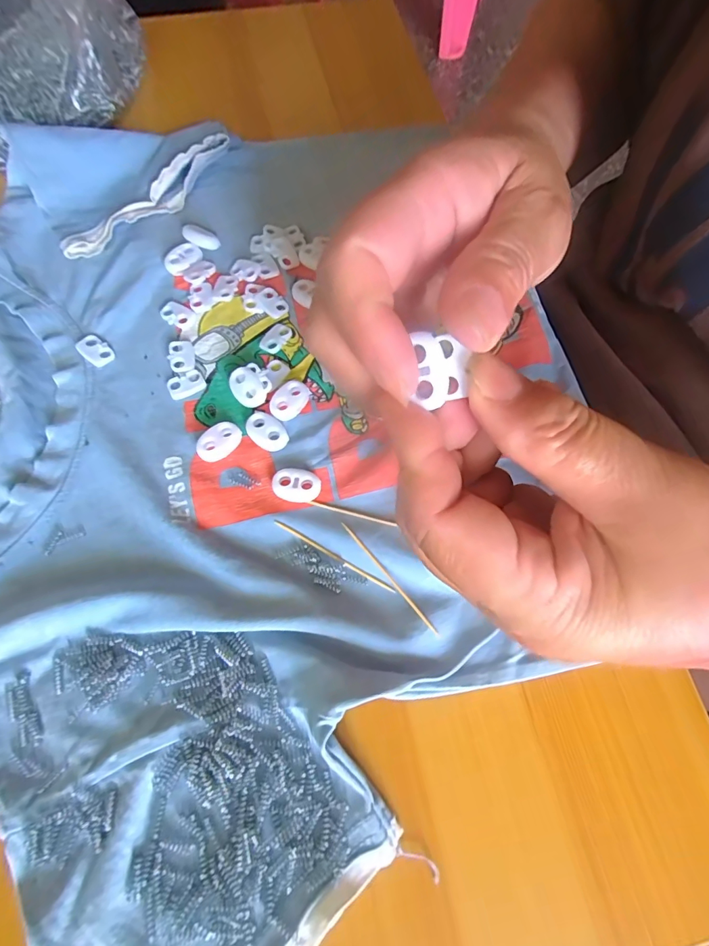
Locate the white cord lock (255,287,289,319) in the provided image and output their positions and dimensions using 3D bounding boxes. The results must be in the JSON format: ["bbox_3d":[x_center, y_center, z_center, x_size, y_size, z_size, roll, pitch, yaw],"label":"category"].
[{"bbox_3d":[-0.045,-0.093,0.238,0.012,0.004,0.018,-39,76,-15],"label":"white cord lock"}]

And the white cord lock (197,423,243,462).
[{"bbox_3d":[-0.064,-0.015,0.208,0.022,0.007,0.014,-37,75,-14],"label":"white cord lock"}]

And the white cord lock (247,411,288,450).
[{"bbox_3d":[-0.042,-0.020,0.211,0.021,0.006,0.014,37,72,11],"label":"white cord lock"}]

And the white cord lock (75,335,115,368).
[{"bbox_3d":[-0.134,-0.064,0.226,0.019,0.004,0.013,42,73,12],"label":"white cord lock"}]

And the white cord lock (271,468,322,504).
[{"bbox_3d":[-0.027,0.006,0.202,0.022,0.006,0.015,12,70,2],"label":"white cord lock"}]

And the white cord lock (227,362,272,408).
[{"bbox_3d":[-0.052,-0.044,0.219,0.019,0.007,0.022,-28,73,-12],"label":"white cord lock"}]

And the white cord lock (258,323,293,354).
[{"bbox_3d":[-0.042,-0.072,0.231,0.012,0.004,0.019,37,73,11],"label":"white cord lock"}]

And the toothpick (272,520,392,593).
[{"bbox_3d":[-0.009,0.036,0.193,0.060,0.004,0.004,28,71,8],"label":"toothpick"}]

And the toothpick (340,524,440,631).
[{"bbox_3d":[0.014,0.044,0.188,0.004,0.004,0.059,-38,76,-15],"label":"toothpick"}]

